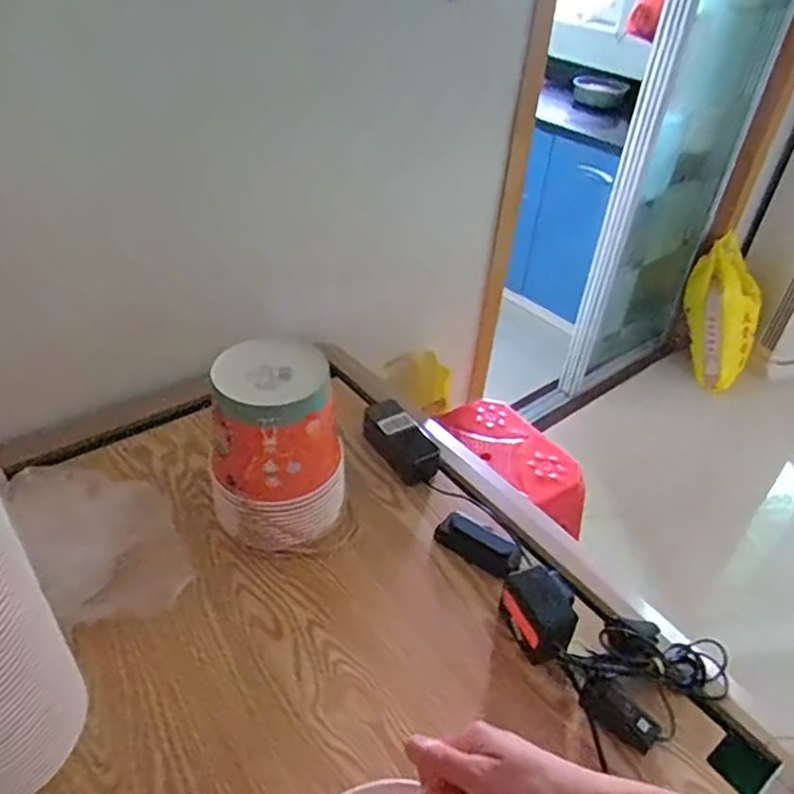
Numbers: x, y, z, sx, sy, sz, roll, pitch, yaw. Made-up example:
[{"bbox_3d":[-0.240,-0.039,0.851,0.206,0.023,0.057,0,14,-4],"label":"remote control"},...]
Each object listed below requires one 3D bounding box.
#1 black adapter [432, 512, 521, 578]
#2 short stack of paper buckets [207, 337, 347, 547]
[{"bbox_3d":[0.102,0.185,0.803,0.107,0.034,0.038,26,42,24],"label":"black adapter"},{"bbox_3d":[-0.144,0.061,0.777,0.153,0.213,0.141,-13,42,-22],"label":"short stack of paper buckets"}]

